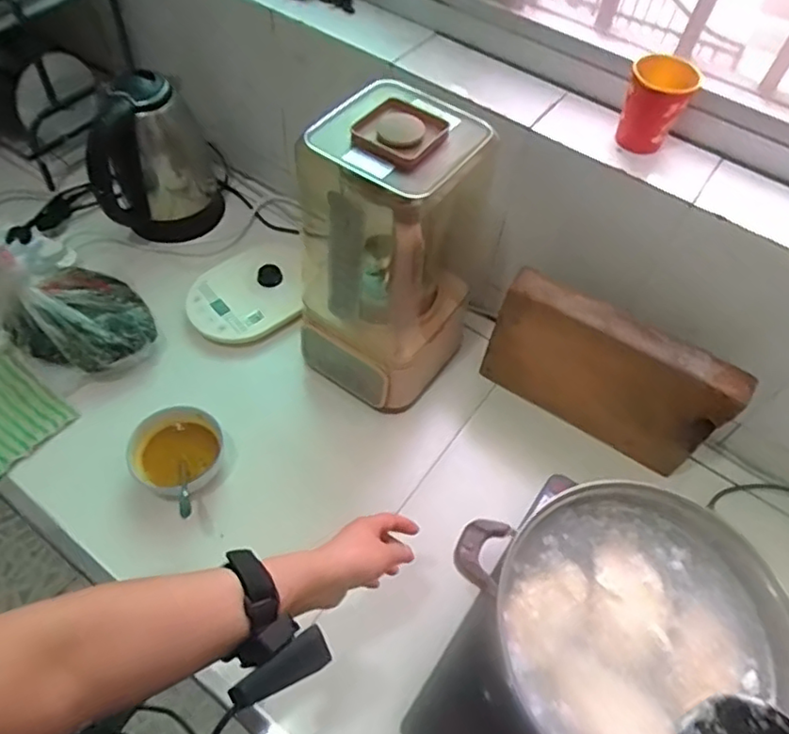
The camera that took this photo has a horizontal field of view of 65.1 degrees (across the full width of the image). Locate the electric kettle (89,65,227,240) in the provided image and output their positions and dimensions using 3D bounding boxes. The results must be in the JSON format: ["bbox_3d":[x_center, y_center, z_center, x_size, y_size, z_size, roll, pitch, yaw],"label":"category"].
[{"bbox_3d":[-0.398,-0.342,0.985,0.209,0.231,0.169,-15,59,-14],"label":"electric kettle"}]

